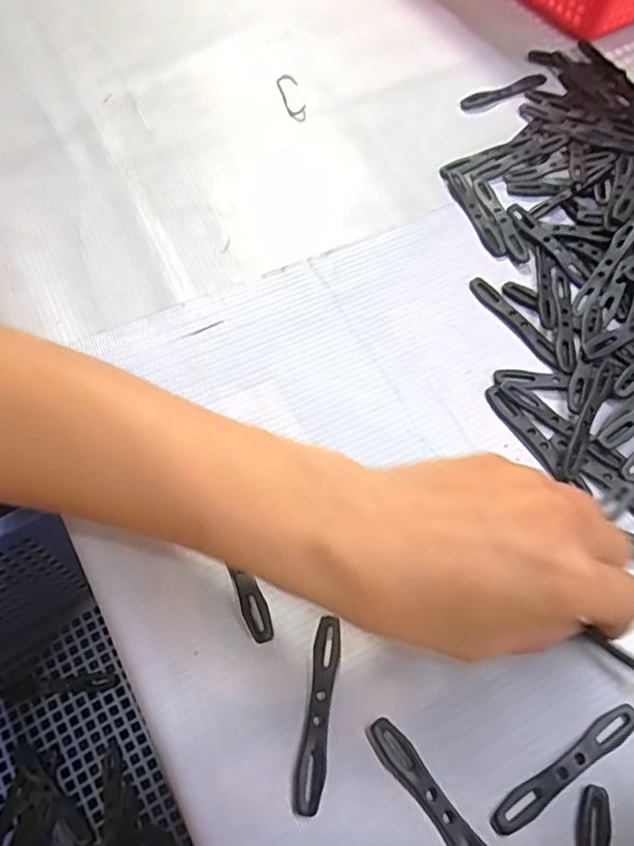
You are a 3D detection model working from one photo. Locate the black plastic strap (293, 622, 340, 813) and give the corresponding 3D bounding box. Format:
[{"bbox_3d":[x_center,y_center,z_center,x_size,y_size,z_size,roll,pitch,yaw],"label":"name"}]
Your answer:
[{"bbox_3d":[0.000,0.111,0.232,0.010,0.004,0.067,8,63,4],"label":"black plastic strap"}]

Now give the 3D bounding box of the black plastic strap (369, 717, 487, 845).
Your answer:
[{"bbox_3d":[0.044,0.139,0.219,0.011,0.004,0.069,-35,68,-17],"label":"black plastic strap"}]

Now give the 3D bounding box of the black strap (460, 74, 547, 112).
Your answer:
[{"bbox_3d":[0.127,-0.224,0.411,0.066,0.005,0.012,-26,66,-13],"label":"black strap"}]

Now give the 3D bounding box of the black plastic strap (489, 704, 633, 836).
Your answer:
[{"bbox_3d":[0.094,0.128,0.225,0.070,0.004,0.011,-29,67,-15],"label":"black plastic strap"}]

